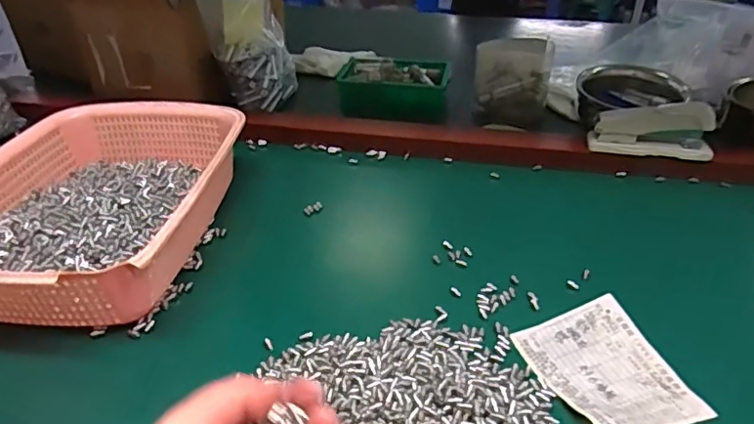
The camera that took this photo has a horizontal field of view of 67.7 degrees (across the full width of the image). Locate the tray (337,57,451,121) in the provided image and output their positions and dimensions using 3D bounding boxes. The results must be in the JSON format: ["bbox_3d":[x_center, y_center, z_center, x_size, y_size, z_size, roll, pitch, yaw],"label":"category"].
[{"bbox_3d":[0.023,-0.168,0.768,0.146,0.059,0.074,4,34,7],"label":"tray"}]

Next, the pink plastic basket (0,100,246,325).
[{"bbox_3d":[-0.251,-0.011,0.510,0.213,0.067,0.290,4,34,6],"label":"pink plastic basket"}]

